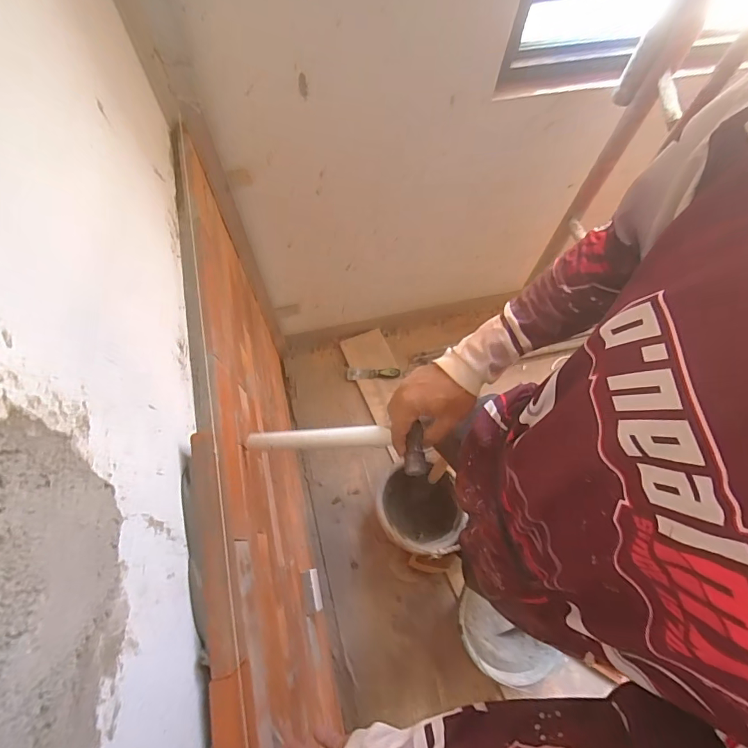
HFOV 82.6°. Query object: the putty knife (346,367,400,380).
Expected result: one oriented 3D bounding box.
[{"bbox_3d":[-0.002,-0.001,1.498,0.181,0.017,0.042,0,97,-1],"label":"putty knife"}]

